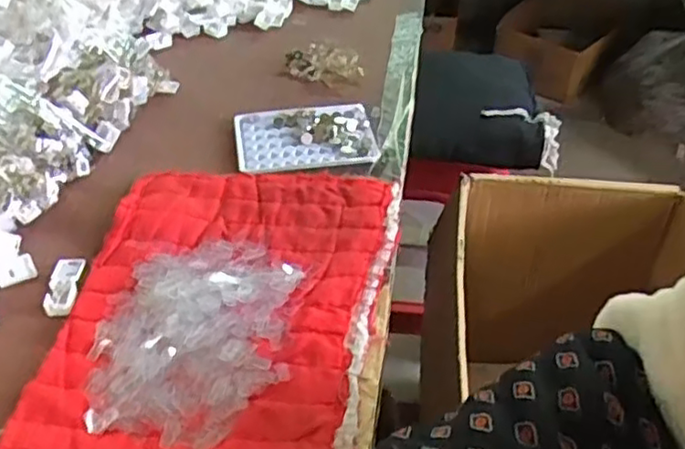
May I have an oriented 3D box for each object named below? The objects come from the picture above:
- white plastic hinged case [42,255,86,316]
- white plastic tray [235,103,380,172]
[{"bbox_3d":[-0.210,0.044,0.513,0.022,0.007,0.058,-3,42,-5],"label":"white plastic hinged case"},{"bbox_3d":[-0.036,-0.089,0.653,0.129,0.011,0.094,-6,42,-8],"label":"white plastic tray"}]

